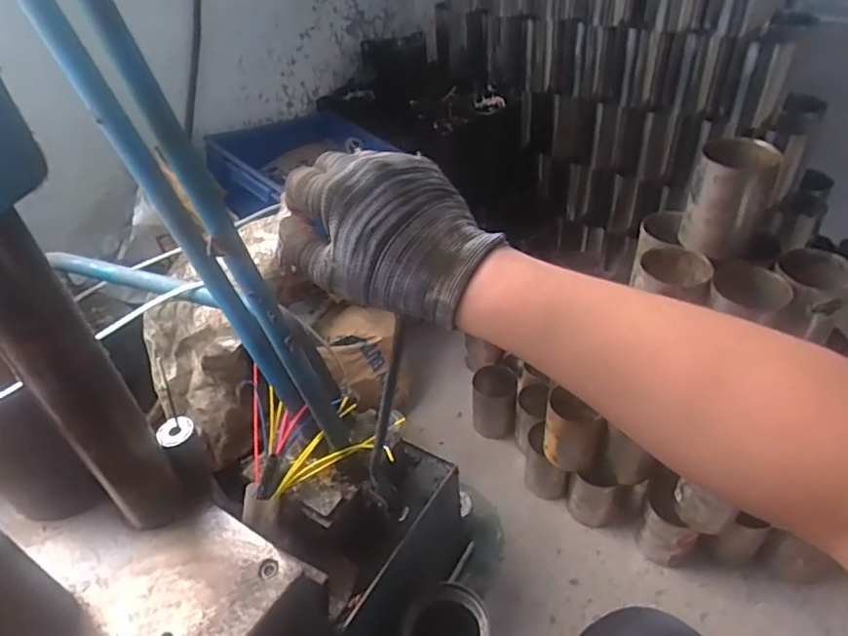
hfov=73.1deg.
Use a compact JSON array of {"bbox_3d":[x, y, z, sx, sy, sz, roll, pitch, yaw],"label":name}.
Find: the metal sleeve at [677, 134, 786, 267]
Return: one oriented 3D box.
[{"bbox_3d":[0.409,-0.159,0.768,0.095,0.135,0.098,19,47,26],"label":"metal sleeve"}]

